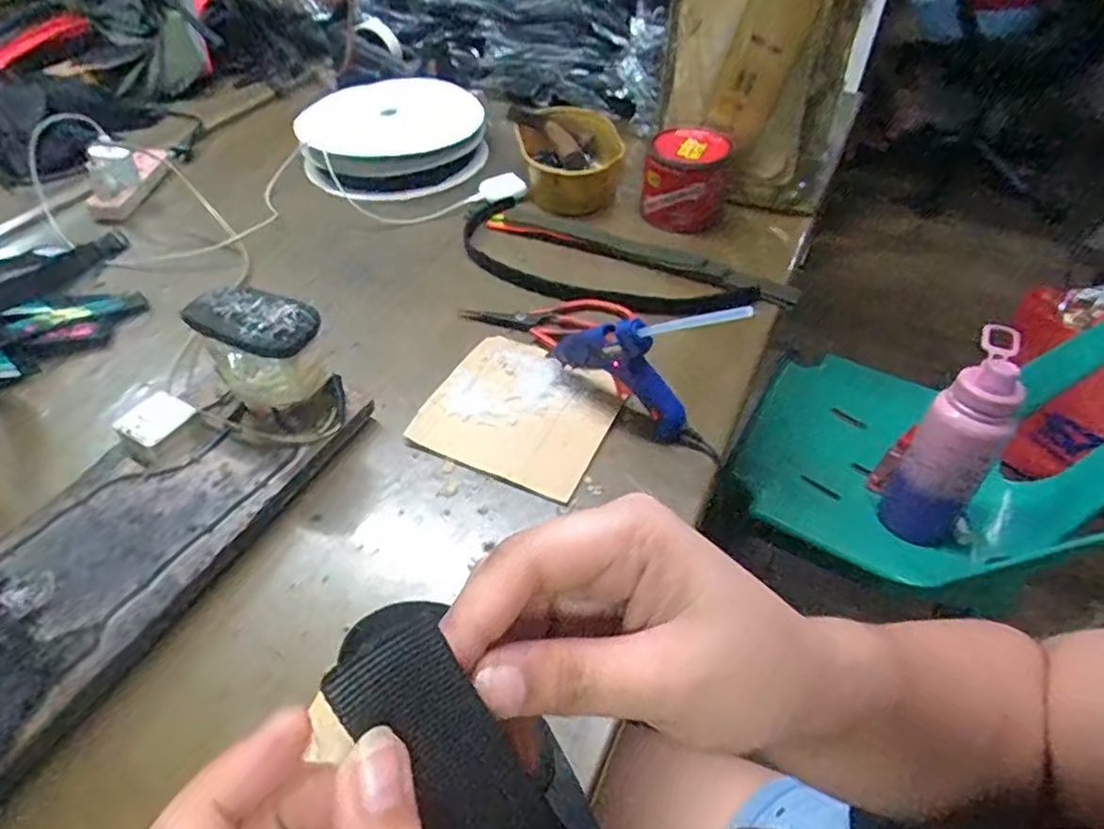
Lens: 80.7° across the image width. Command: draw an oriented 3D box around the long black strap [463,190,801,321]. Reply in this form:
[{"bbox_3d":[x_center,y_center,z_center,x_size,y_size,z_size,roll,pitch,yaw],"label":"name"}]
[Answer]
[{"bbox_3d":[0.064,-0.165,0.716,0.378,0.024,0.150,21,50,20],"label":"long black strap"}]

